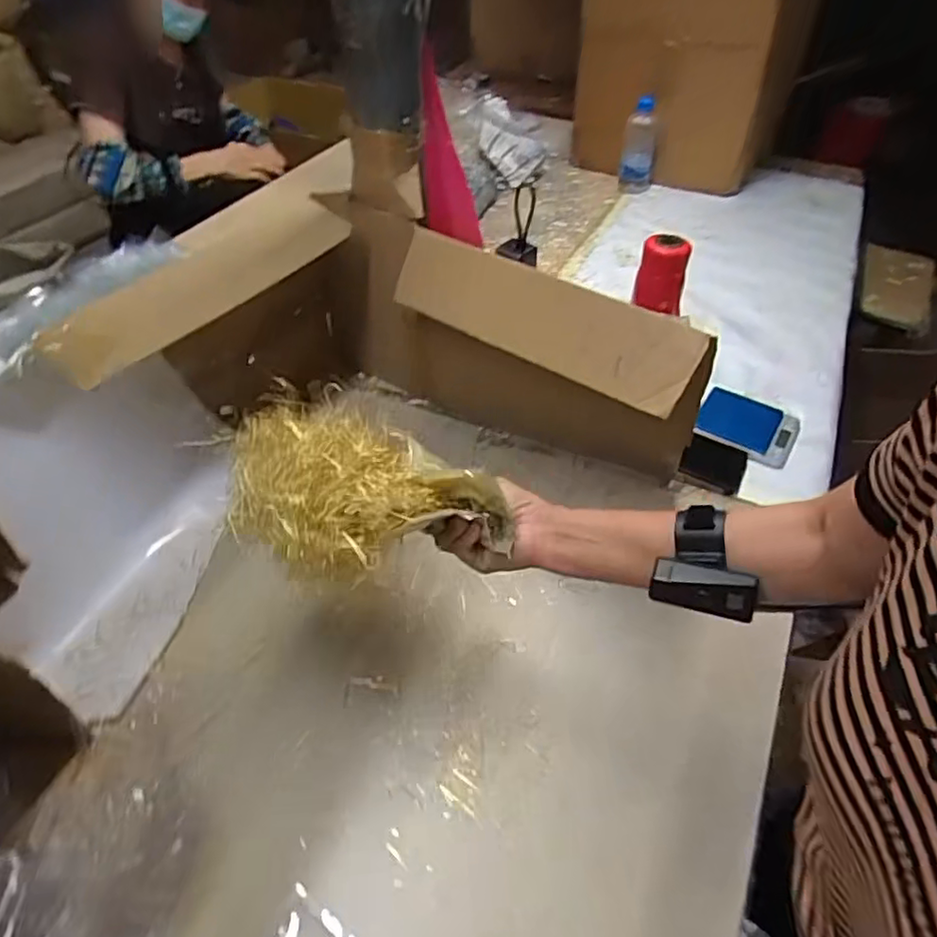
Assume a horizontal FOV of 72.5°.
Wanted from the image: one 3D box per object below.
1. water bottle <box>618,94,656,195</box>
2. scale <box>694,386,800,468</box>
[{"bbox_3d":[0.388,-0.735,1.448,0.077,0.188,0.065,11,46,11],"label":"water bottle"},{"bbox_3d":[0.386,-0.064,0.884,0.125,0.018,0.123,22,49,20],"label":"scale"}]

